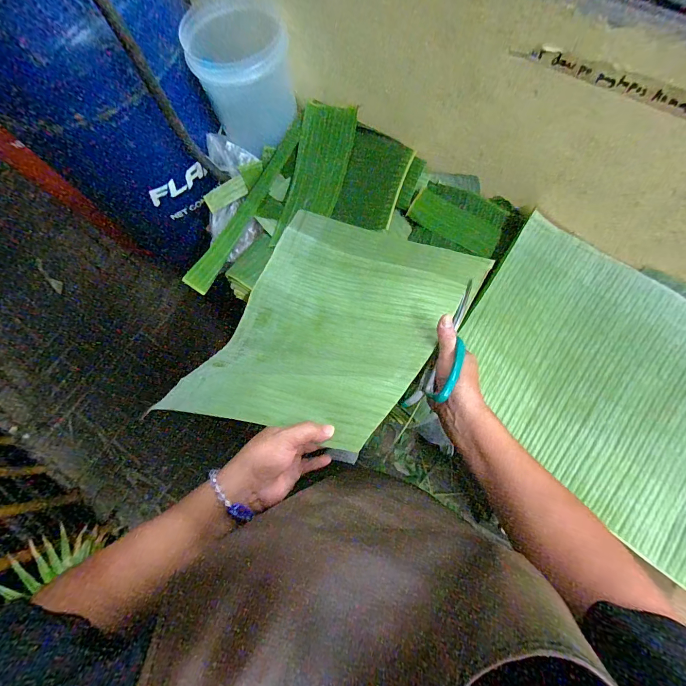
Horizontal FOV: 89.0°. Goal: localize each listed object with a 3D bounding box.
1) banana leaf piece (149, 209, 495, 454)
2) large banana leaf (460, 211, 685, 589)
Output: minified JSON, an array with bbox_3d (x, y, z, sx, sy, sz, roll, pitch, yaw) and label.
[{"bbox_3d":[-0.010,-0.033,0.509,0.336,0.059,0.387,14,55,23],"label":"banana leaf piece"},{"bbox_3d":[0.553,0.163,0.513,0.832,0.070,0.371,39,79,12],"label":"large banana leaf"}]

